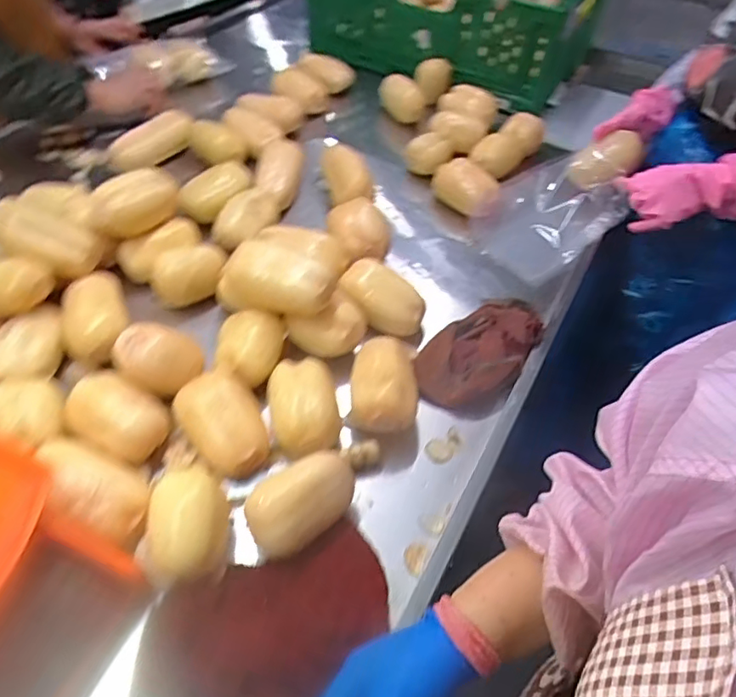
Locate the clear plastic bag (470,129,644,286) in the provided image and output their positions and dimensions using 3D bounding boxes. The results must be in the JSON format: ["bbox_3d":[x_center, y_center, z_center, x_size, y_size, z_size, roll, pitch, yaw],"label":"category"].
[{"bbox_3d":[0.329,-0.258,0.979,0.180,0.131,0.293,36,57,25],"label":"clear plastic bag"}]

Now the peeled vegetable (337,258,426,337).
[{"bbox_3d":[0.020,-0.074,0.812,0.125,0.064,0.077,31,55,22],"label":"peeled vegetable"}]

